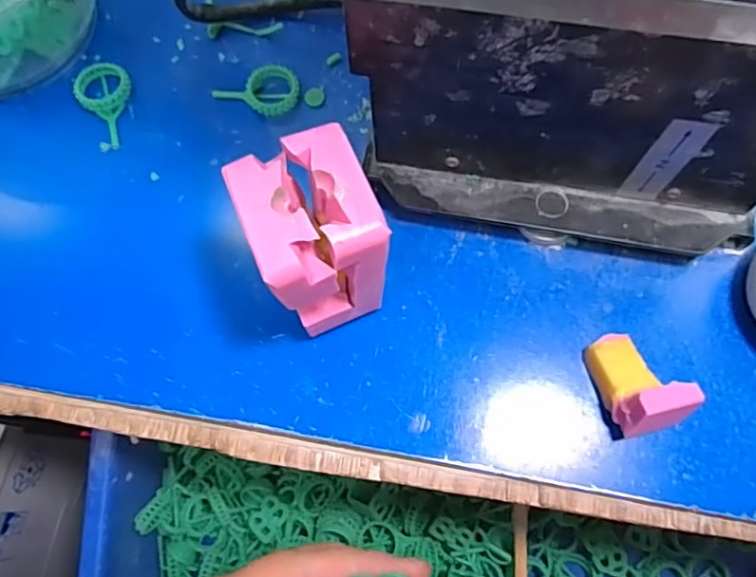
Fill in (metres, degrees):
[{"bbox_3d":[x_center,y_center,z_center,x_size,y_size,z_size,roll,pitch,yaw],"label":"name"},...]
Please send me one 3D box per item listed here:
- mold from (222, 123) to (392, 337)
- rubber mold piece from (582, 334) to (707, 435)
[{"bbox_3d":[-0.020,-0.014,0.209,0.039,0.073,0.046,-23,72,-6],"label":"mold"},{"bbox_3d":[0.095,0.033,0.211,0.026,0.026,0.036,-15,72,-3],"label":"rubber mold piece"}]

